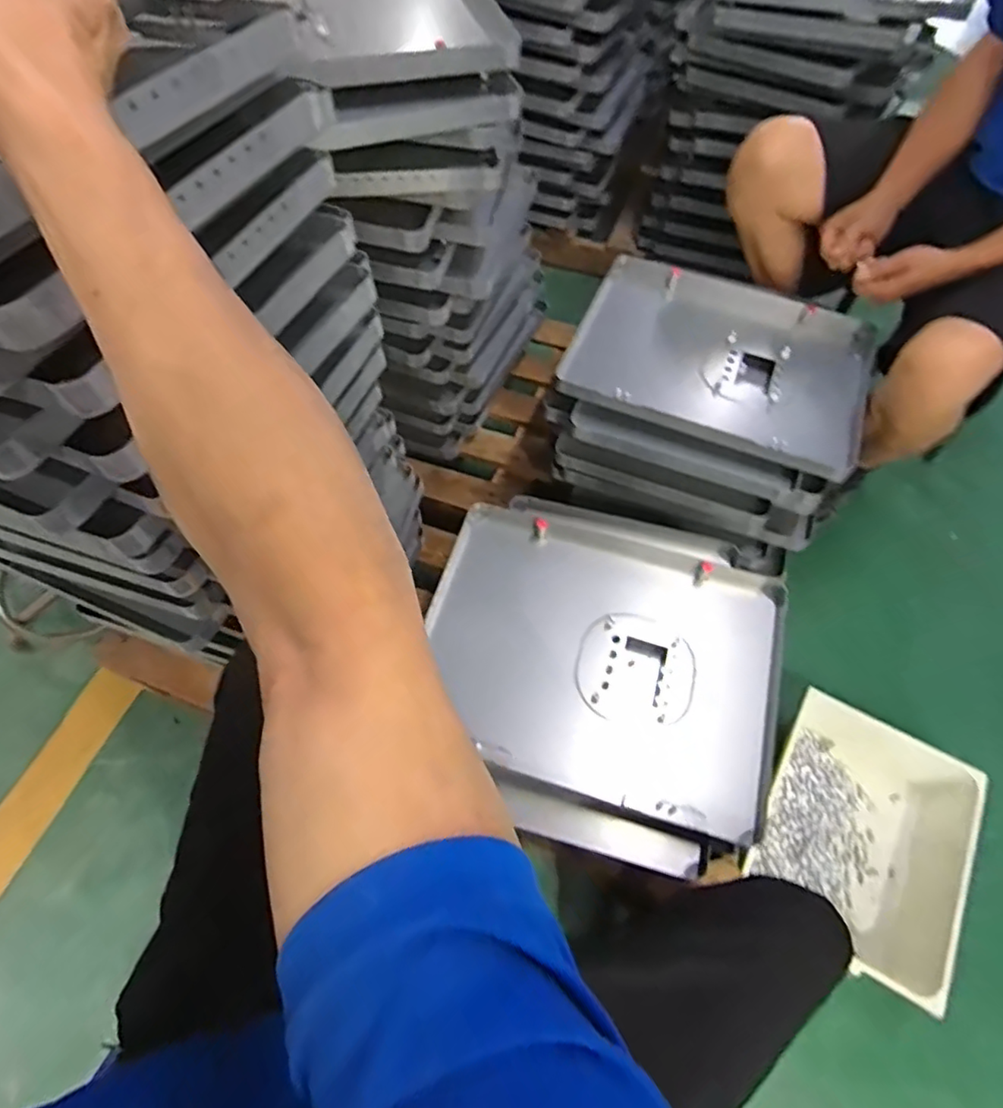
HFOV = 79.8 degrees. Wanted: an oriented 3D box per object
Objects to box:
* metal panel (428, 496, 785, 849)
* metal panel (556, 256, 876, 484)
[{"bbox_3d":[0.132,0.130,0.815,0.459,0.046,0.425,15,62,9],"label":"metal panel"},{"bbox_3d":[0.363,-0.325,0.998,0.468,0.040,0.373,21,60,11],"label":"metal panel"}]

